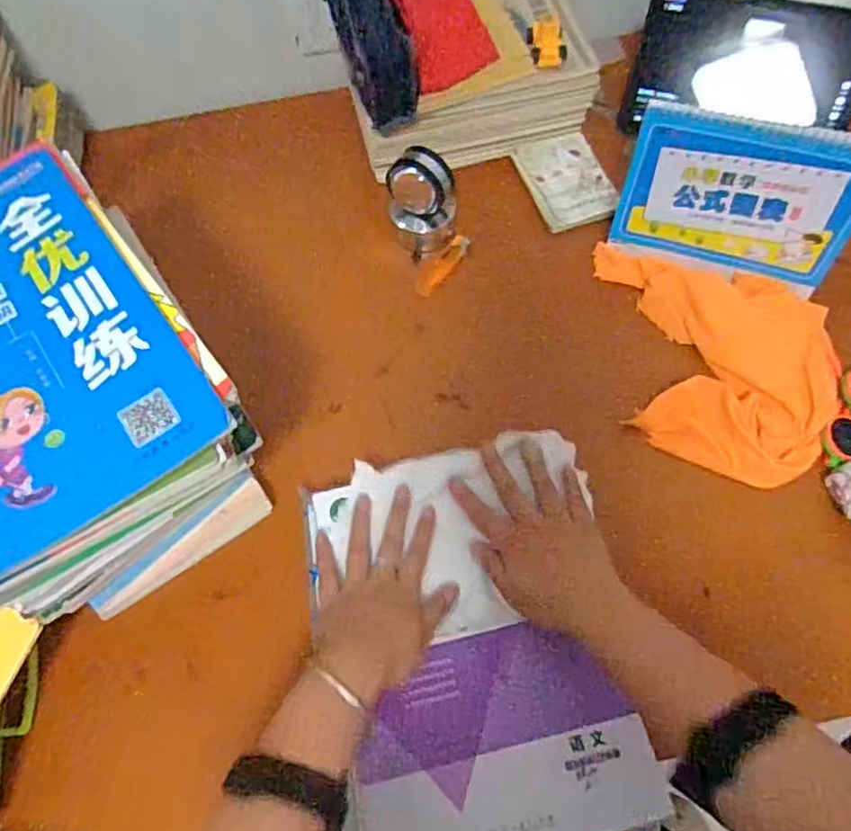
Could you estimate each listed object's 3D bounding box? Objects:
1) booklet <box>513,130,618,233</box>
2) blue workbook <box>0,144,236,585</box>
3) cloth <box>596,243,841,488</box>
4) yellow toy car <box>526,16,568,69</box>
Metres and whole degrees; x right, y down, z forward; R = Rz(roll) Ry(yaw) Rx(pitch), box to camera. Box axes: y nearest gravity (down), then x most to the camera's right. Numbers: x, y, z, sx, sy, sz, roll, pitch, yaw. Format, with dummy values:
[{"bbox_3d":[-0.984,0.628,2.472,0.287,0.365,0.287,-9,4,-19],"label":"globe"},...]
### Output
[{"bbox_3d":[0.162,-0.272,0.755,0.090,0.012,0.142,-13,59,-4],"label":"booklet"},{"bbox_3d":[-0.283,-0.042,0.414,0.216,0.014,0.294,-35,68,-17],"label":"blue workbook"},{"bbox_3d":[0.270,-0.056,0.632,0.244,0.048,0.203,19,66,12],"label":"cloth"},{"bbox_3d":[0.132,-0.404,0.702,0.038,0.022,0.054,-5,64,1],"label":"yellow toy car"}]

